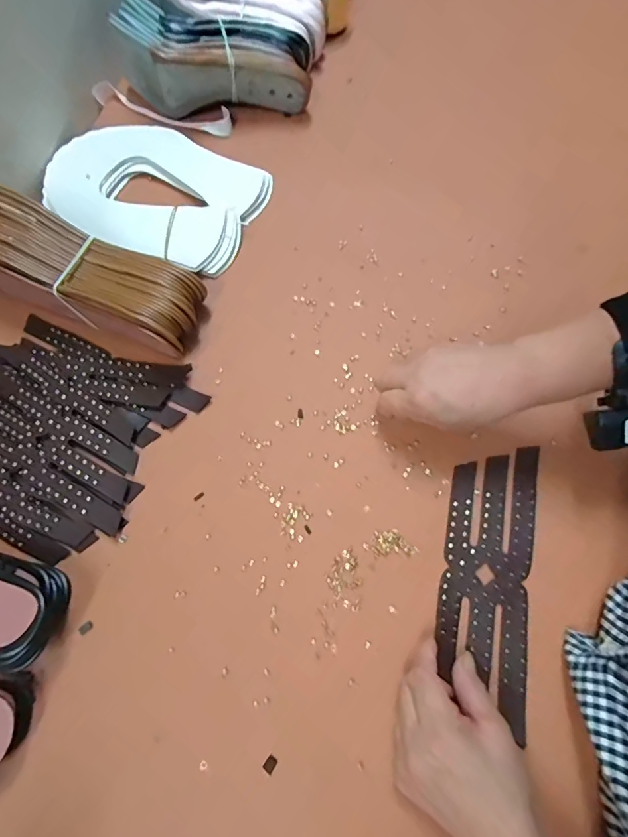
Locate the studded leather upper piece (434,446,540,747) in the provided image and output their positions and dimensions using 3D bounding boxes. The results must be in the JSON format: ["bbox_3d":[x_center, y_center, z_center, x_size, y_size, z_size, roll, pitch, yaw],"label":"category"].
[{"bbox_3d":[0.142,0.120,0.368,0.070,0.010,0.210,12,68,5],"label":"studded leather upper piece"}]

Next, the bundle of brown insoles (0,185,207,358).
[{"bbox_3d":[-0.227,-0.139,0.443,0.237,0.071,0.083,22,72,8],"label":"bundle of brown insoles"}]

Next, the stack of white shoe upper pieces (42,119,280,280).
[{"bbox_3d":[-0.185,-0.266,0.523,0.253,0.017,0.163,26,72,9],"label":"stack of white shoe upper pieces"}]

